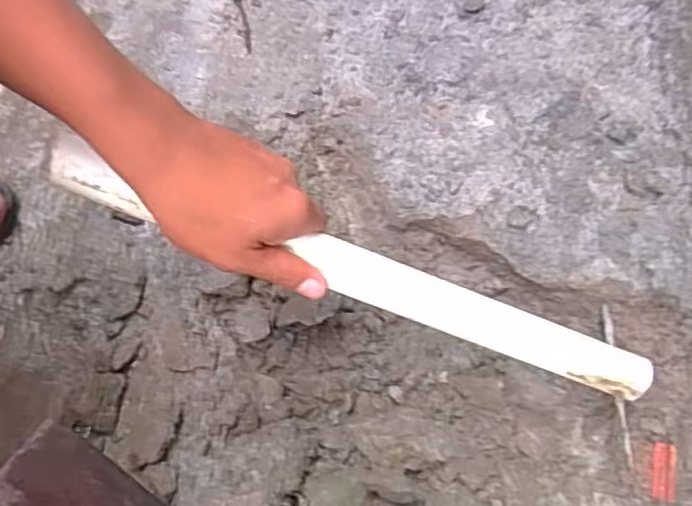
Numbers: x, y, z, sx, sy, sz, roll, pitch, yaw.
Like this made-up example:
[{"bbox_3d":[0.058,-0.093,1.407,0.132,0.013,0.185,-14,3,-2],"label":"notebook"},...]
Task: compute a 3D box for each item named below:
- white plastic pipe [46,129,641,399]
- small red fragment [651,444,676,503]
[{"bbox_3d":[0.020,0.019,0.429,0.416,0.021,0.031,21,63,-13],"label":"white plastic pipe"},{"bbox_3d":[0.233,0.160,0.480,0.014,0.007,0.040,8,78,3],"label":"small red fragment"}]

